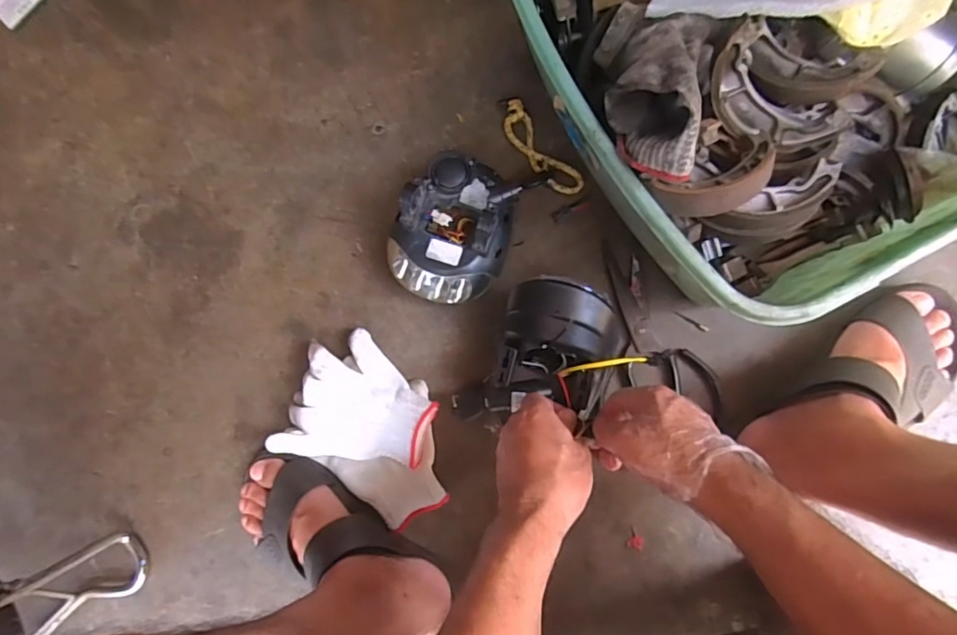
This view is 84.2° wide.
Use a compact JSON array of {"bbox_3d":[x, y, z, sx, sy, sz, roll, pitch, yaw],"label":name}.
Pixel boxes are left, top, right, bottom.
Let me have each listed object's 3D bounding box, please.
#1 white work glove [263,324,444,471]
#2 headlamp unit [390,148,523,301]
[{"bbox_3d":[-0.115,0.088,0.541,0.142,0.053,0.131,19,88,9],"label":"white work glove"},{"bbox_3d":[-0.024,-0.086,0.527,0.109,0.094,0.144,32,89,8],"label":"headlamp unit"}]

